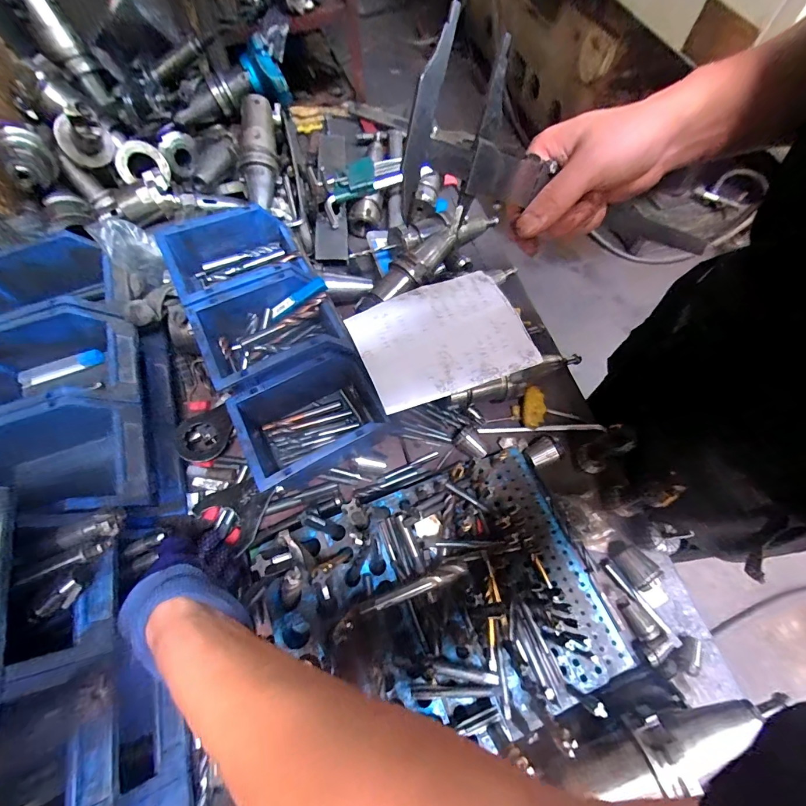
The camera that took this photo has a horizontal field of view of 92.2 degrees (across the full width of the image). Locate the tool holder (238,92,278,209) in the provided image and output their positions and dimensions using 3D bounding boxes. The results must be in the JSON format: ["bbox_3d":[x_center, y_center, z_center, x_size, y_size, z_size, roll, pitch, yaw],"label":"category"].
[{"bbox_3d":[-0.209,-0.361,0.554,0.048,0.048,0.152,-5,84,-2],"label":"tool holder"}]

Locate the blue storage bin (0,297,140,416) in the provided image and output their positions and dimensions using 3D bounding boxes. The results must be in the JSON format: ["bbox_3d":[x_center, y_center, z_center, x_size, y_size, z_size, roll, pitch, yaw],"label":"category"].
[{"bbox_3d":[-0.360,-0.025,0.399,0.159,0.075,0.119,-18,67,-8],"label":"blue storage bin"}]

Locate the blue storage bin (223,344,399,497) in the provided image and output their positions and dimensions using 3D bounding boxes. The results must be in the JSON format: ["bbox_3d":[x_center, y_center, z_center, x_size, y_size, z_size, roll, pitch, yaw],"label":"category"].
[{"bbox_3d":[-0.097,0.020,0.419,0.139,0.068,0.105,-29,69,-12],"label":"blue storage bin"}]

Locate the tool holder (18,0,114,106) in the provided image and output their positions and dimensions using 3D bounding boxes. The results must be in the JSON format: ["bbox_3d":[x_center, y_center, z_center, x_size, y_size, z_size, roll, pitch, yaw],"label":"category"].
[{"bbox_3d":[-0.501,-0.525,0.577,0.061,0.143,0.046,-29,69,-13],"label":"tool holder"}]

